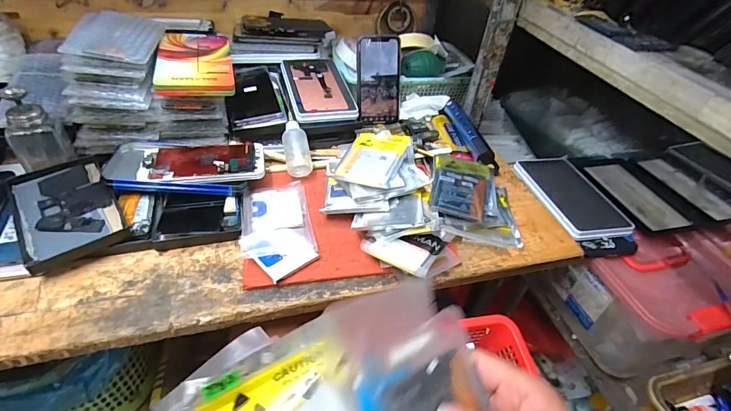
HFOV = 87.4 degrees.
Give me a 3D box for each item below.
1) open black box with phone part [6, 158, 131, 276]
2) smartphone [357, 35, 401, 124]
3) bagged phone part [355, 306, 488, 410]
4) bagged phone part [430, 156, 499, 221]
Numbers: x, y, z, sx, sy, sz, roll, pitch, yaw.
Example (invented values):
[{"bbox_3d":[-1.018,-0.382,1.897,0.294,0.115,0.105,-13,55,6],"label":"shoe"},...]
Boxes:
[{"bbox_3d":[-0.360,0.005,0.464,0.097,0.033,0.177,-26,51,-30],"label":"open black box with phone part"},{"bbox_3d":[0.025,-0.216,0.664,0.075,0.143,0.010,-6,17,-10],"label":"smartphone"},{"bbox_3d":[0.042,0.138,0.253,0.084,0.006,0.116,-12,82,-17],"label":"bagged phone part"},{"bbox_3d":[0.138,-0.026,0.532,0.089,0.011,0.120,11,47,4],"label":"bagged phone part"}]

